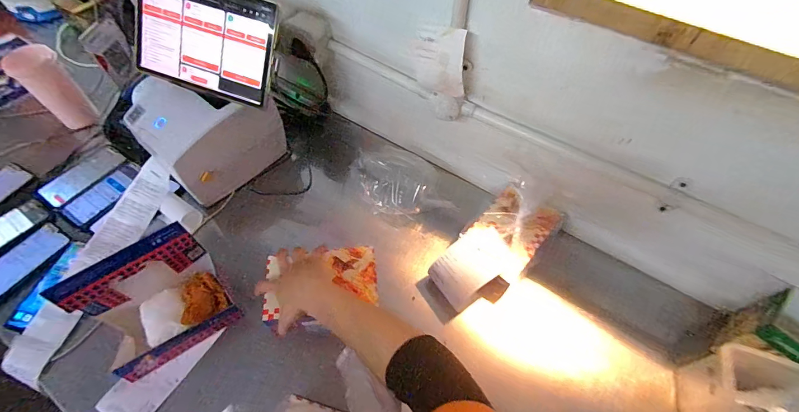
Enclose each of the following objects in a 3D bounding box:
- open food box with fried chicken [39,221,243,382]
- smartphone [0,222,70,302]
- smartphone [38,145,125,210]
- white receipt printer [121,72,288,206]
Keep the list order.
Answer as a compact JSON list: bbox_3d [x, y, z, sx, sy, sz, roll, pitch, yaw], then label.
[{"bbox_3d":[-0.357,0.138,0.539,0.168,0.145,0.119,-30,62,-18],"label":"open food box with fried chicken"},{"bbox_3d":[-0.662,0.103,0.642,0.082,0.008,0.157,28,61,17],"label":"smartphone"},{"bbox_3d":[-0.641,-0.064,0.749,0.072,0.014,0.152,32,60,11],"label":"smartphone"},{"bbox_3d":[-0.363,-0.145,0.713,0.156,0.173,0.214,36,64,21],"label":"white receipt printer"}]

